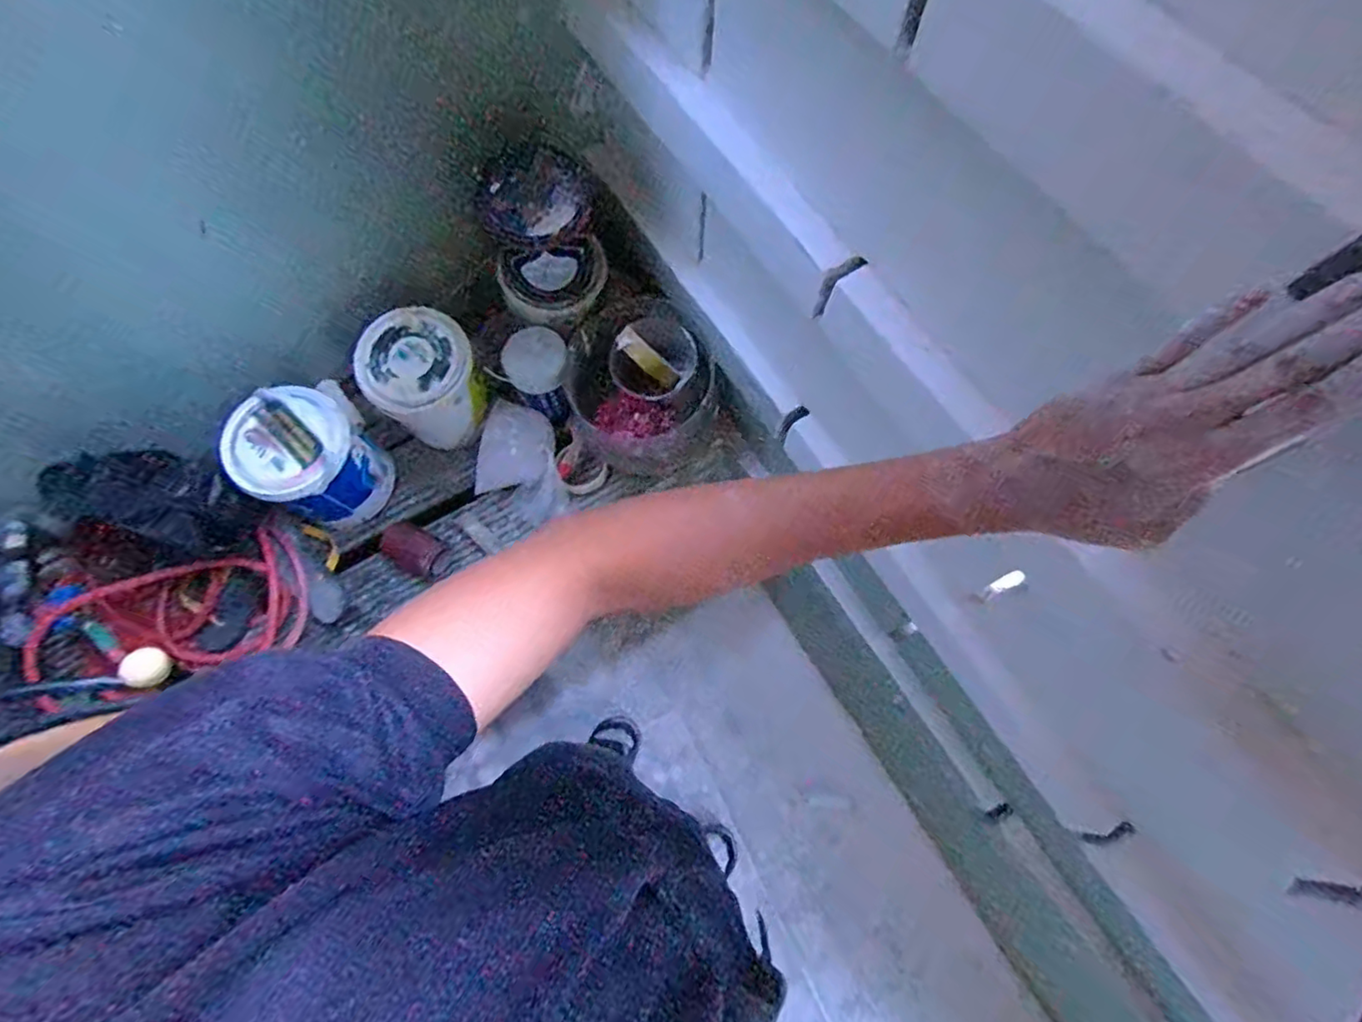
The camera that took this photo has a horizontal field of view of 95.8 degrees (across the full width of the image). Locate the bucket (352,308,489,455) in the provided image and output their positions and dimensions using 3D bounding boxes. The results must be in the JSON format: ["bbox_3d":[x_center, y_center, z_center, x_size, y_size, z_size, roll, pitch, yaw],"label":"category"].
[{"bbox_3d":[-0.445,-0.230,1.071,0.162,0.180,0.177,40,76,14],"label":"bucket"}]

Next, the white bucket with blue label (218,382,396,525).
[{"bbox_3d":[-0.617,-0.083,1.029,0.152,0.208,0.176,30,74,12],"label":"white bucket with blue label"}]

